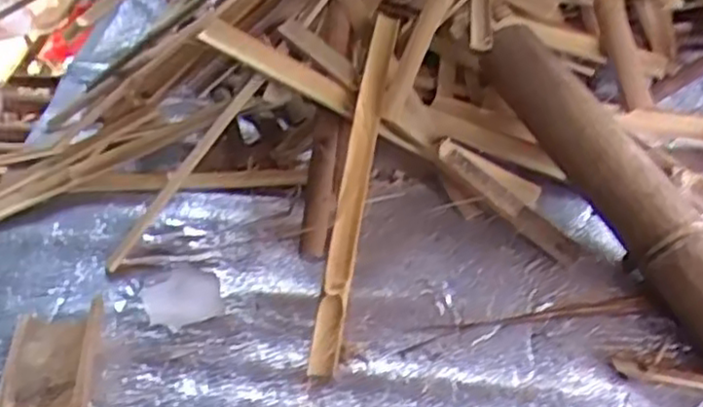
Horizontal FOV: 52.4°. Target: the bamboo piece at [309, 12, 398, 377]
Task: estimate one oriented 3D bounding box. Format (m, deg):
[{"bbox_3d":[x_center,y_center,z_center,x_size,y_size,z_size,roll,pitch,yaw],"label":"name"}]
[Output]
[{"bbox_3d":[0.008,-0.038,0.943,0.032,0.038,0.527,7,66,10],"label":"bamboo piece"}]

